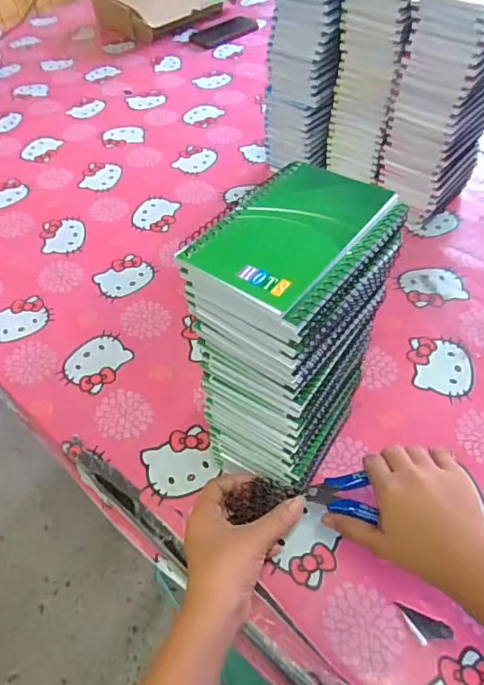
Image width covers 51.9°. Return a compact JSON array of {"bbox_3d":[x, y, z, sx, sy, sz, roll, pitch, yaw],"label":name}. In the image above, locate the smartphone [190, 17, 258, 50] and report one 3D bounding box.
[{"bbox_3d":[-0.041,-0.752,1.207,0.155,0.005,0.087,-29,62,-9],"label":"smartphone"}]

